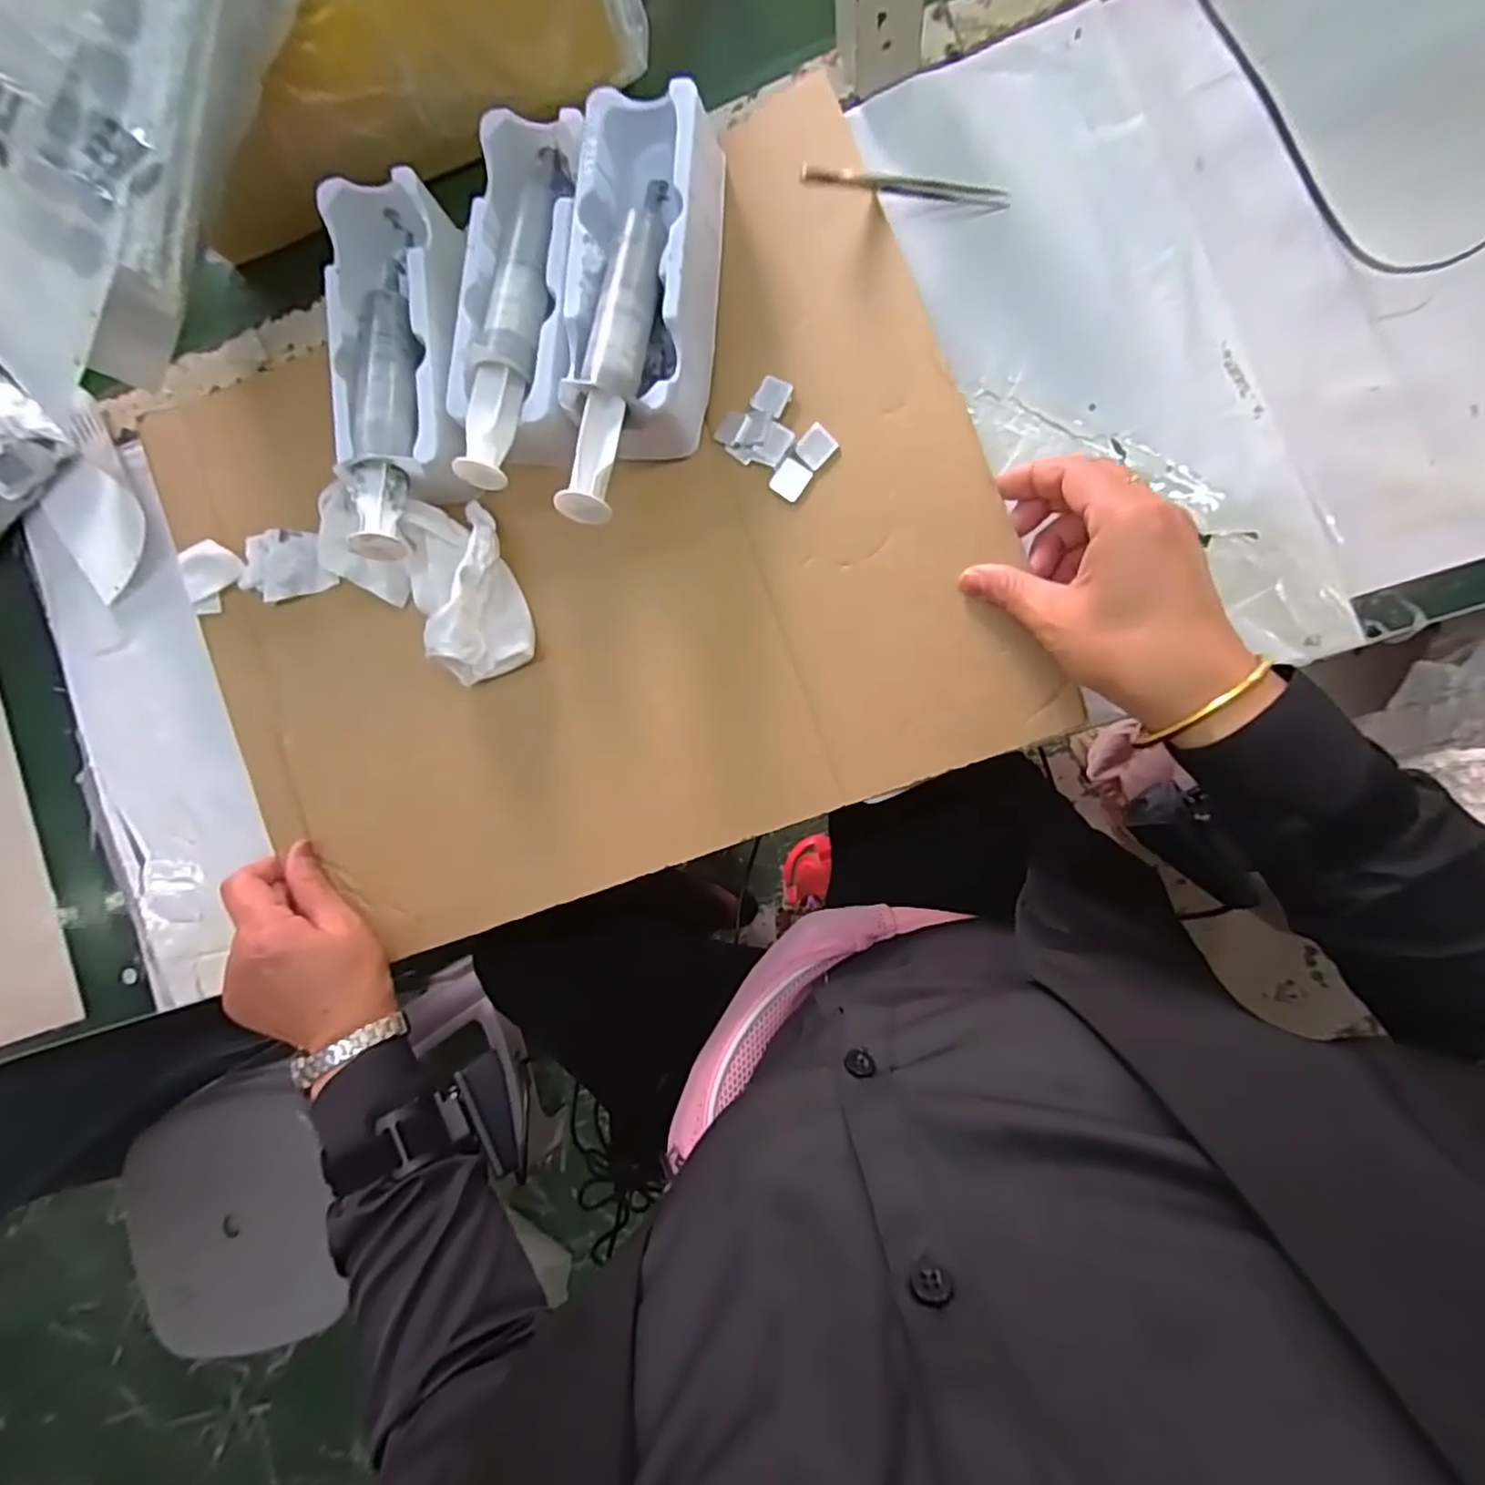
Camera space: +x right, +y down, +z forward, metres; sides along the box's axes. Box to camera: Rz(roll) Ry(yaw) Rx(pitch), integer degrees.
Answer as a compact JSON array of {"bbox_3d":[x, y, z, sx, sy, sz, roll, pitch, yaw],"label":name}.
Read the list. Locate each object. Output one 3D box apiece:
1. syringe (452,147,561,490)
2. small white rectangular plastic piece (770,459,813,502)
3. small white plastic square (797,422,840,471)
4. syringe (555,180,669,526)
[{"bbox_3d":[-0.136,-0.248,0.409,0.039,0.047,0.201,4,88,10],"label":"syringe"},{"bbox_3d":[0.029,-0.156,0.409,0.020,0.004,0.020,39,95,7],"label":"small white rectangular plastic piece"},{"bbox_3d":[0.043,-0.173,0.401,0.021,0.004,0.022,-42,84,6],"label":"small white plastic square"},{"bbox_3d":[-0.069,-0.223,0.381,0.037,0.050,0.211,9,90,9],"label":"syringe"}]

